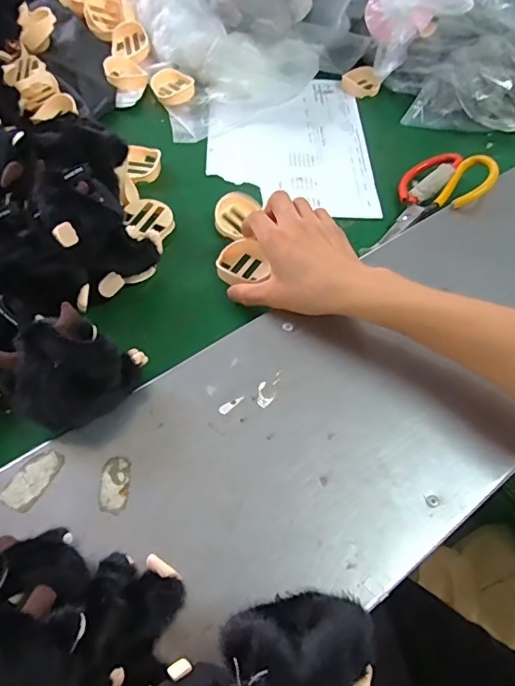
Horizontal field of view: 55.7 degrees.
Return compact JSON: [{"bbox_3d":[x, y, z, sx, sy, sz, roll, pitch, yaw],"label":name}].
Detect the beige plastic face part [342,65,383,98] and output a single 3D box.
[{"bbox_3d":[0.153,-0.384,0.714,0.055,0.024,0.042,20,59,8],"label":"beige plastic face part"}]

